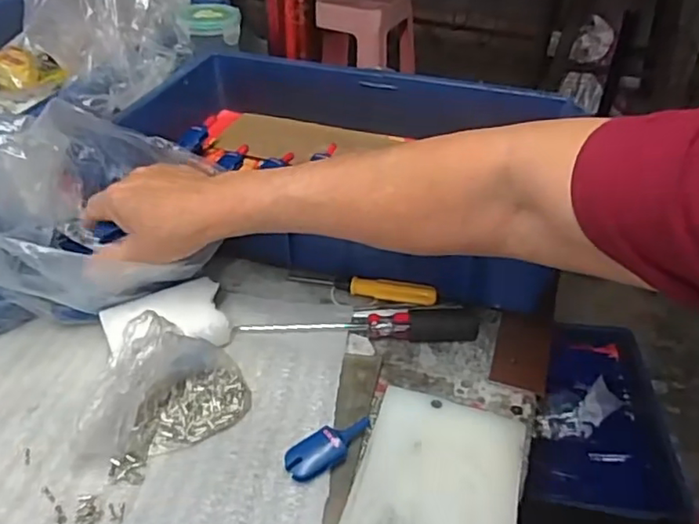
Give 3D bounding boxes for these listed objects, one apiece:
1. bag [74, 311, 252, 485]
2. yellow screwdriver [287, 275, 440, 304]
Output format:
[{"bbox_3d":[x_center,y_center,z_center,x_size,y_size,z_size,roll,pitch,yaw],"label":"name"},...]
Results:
[{"bbox_3d":[-0.121,0.073,0.373,0.102,0.063,0.071,-26,46,-32],"label":"bag"},{"bbox_3d":[0.009,0.018,0.485,0.120,0.017,0.014,12,39,11],"label":"yellow screwdriver"}]

